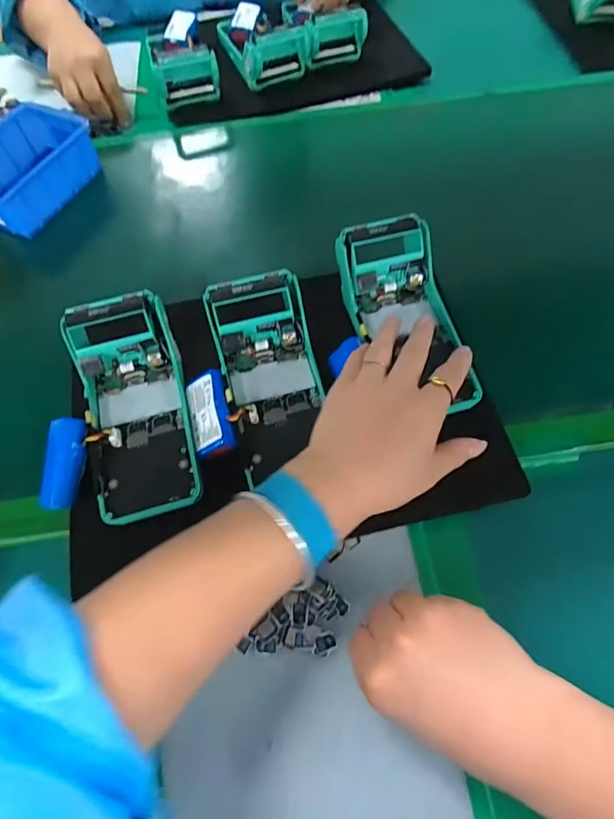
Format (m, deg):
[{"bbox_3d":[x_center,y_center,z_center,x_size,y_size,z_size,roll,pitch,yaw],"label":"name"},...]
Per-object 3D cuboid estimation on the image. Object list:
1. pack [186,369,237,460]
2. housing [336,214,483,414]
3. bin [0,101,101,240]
[{"bbox_3d":[-0.076,0.004,0.359,0.031,0.015,0.068,-12,61,-8],"label":"pack"},{"bbox_3d":[0.086,-0.078,0.375,0.081,0.060,0.160,-17,62,-7],"label":"housing"},{"bbox_3d":[-0.309,-0.268,0.504,0.094,0.051,0.145,25,63,13],"label":"bin"}]

